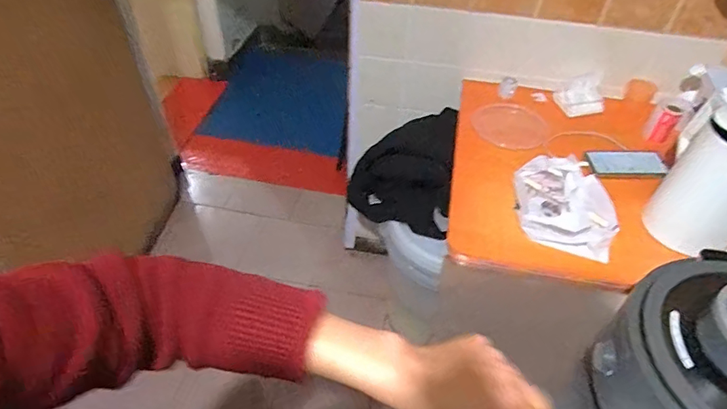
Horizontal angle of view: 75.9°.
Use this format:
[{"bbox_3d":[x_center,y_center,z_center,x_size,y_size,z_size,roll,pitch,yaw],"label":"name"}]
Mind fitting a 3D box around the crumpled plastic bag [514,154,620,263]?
[{"bbox_3d":[0.382,-0.014,0.881,0.169,0.082,0.193,7,45,5],"label":"crumpled plastic bag"}]

